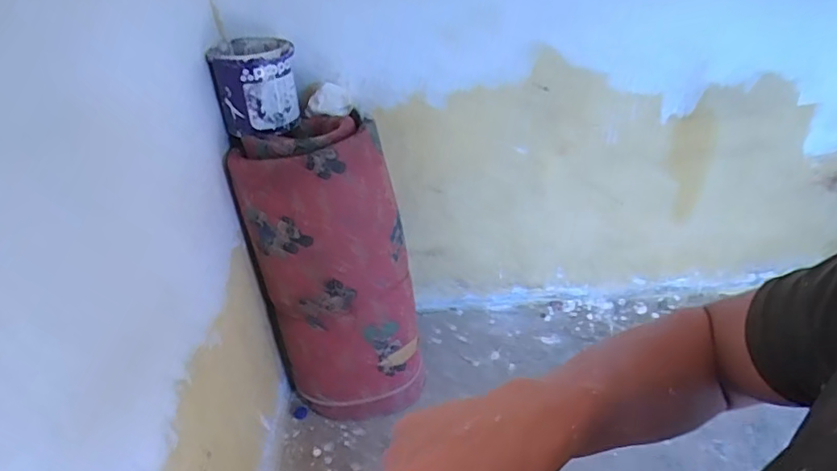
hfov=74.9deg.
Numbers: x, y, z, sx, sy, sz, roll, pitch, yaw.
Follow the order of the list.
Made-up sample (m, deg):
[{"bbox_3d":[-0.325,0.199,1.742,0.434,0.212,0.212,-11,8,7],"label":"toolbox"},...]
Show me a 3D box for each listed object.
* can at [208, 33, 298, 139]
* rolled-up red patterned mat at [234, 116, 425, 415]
[{"bbox_3d":[-0.377,-0.351,1.285,0.187,0.189,0.190,-15,39,-14],"label":"can"},{"bbox_3d":[-0.221,0.132,1.492,0.387,0.865,0.283,-12,38,-10],"label":"rolled-up red patterned mat"}]

